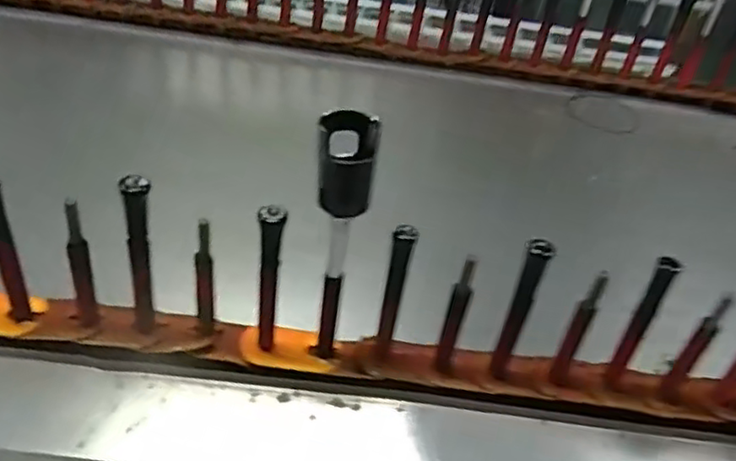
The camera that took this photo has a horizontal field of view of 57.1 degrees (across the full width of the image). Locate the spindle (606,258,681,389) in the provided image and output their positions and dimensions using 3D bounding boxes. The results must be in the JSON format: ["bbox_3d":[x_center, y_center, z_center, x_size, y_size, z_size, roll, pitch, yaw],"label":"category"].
[{"bbox_3d":[0.230,0.082,0.573,0.016,0.148,0.022,31,44,26],"label":"spindle"}]

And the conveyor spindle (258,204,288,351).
[{"bbox_3d":[-0.079,0.044,0.551,0.018,0.148,0.015,7,39,0],"label":"conveyor spindle"}]

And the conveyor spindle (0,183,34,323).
[{"bbox_3d":[-0.288,0.018,0.538,0.018,0.144,0.017,-20,47,-30],"label":"conveyor spindle"}]

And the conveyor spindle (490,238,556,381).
[{"bbox_3d":[0.125,0.069,0.562,0.019,0.153,0.016,17,40,11],"label":"conveyor spindle"}]

